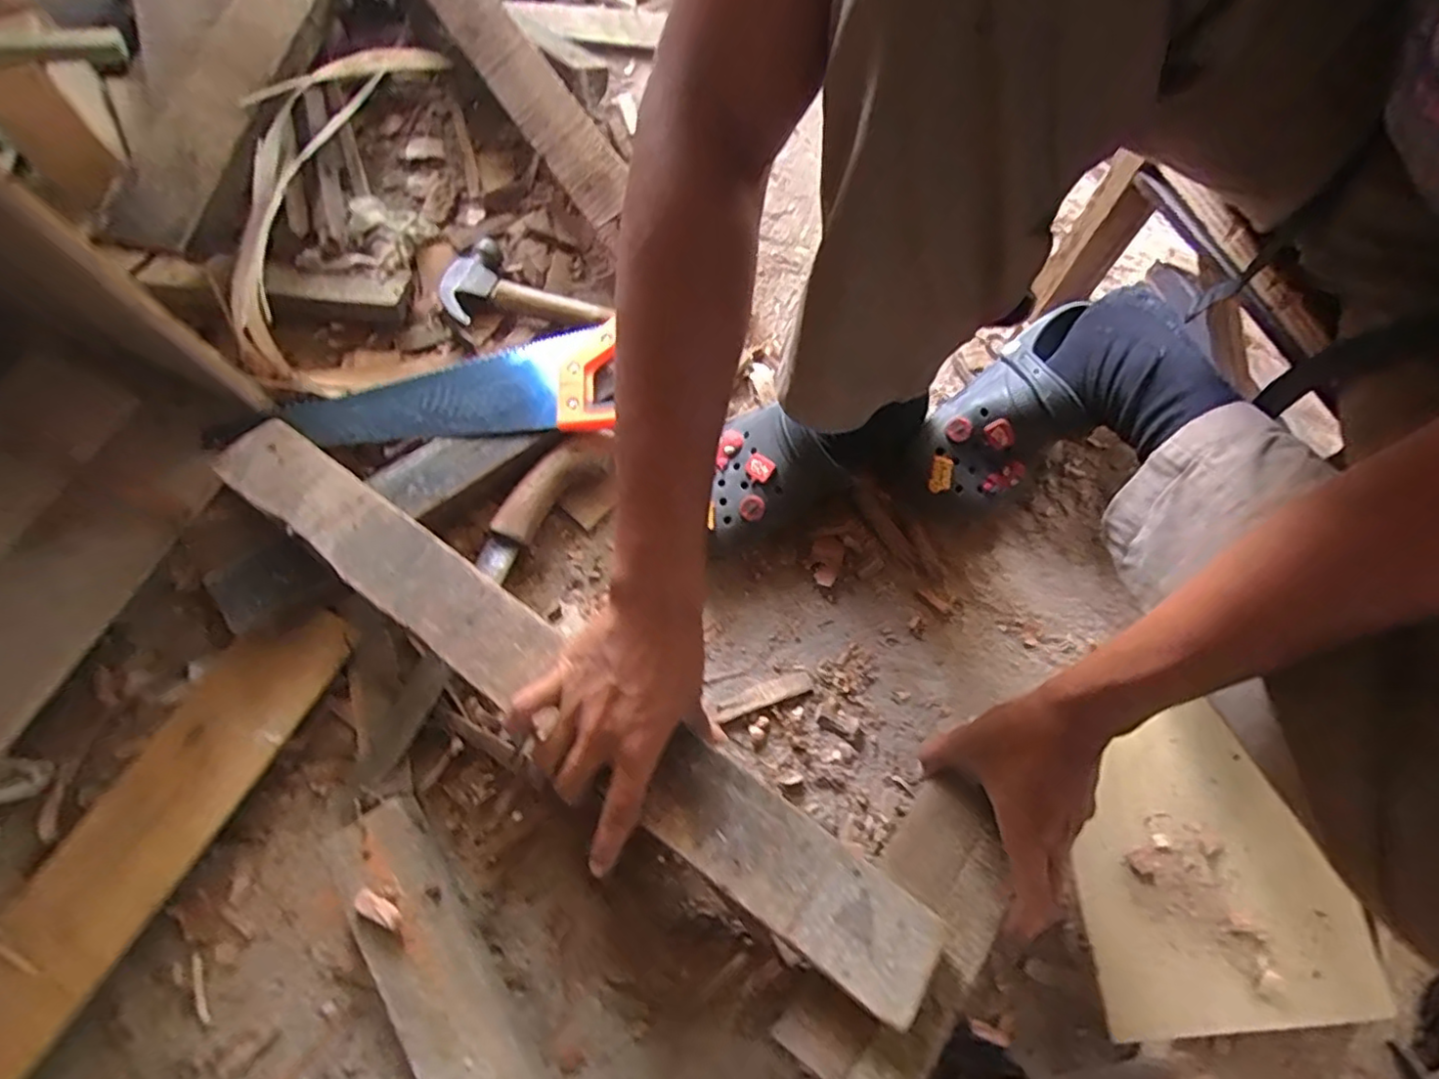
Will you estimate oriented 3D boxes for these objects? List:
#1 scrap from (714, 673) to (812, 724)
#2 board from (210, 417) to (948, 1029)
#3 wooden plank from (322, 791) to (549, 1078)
[{"bbox_3d":[0.036,0.129,0.534,0.084,0.007,0.017,-18,69,-8],"label":"scrap"},{"bbox_3d":[-0.130,0.080,0.435,0.596,0.021,0.068,34,71,16],"label":"board"},{"bbox_3d":[-0.145,0.354,0.410,0.063,0.022,0.387,-28,73,-25],"label":"wooden plank"}]

